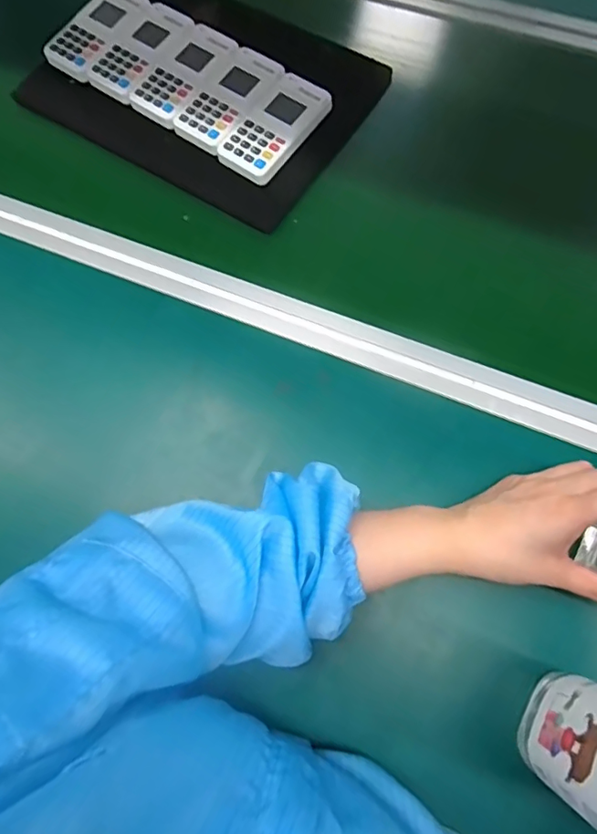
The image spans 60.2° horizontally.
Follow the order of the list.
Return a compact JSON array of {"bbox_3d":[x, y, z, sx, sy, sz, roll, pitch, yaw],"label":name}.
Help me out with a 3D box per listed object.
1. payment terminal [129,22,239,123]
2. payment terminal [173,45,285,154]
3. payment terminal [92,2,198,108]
[{"bbox_3d":[-0.121,-0.366,0.550,0.062,0.018,0.118,39,77,13],"label":"payment terminal"},{"bbox_3d":[-0.071,-0.331,0.537,0.062,0.021,0.118,37,76,13],"label":"payment terminal"},{"bbox_3d":[-0.171,-0.398,0.562,0.061,0.024,0.117,37,76,13],"label":"payment terminal"}]

